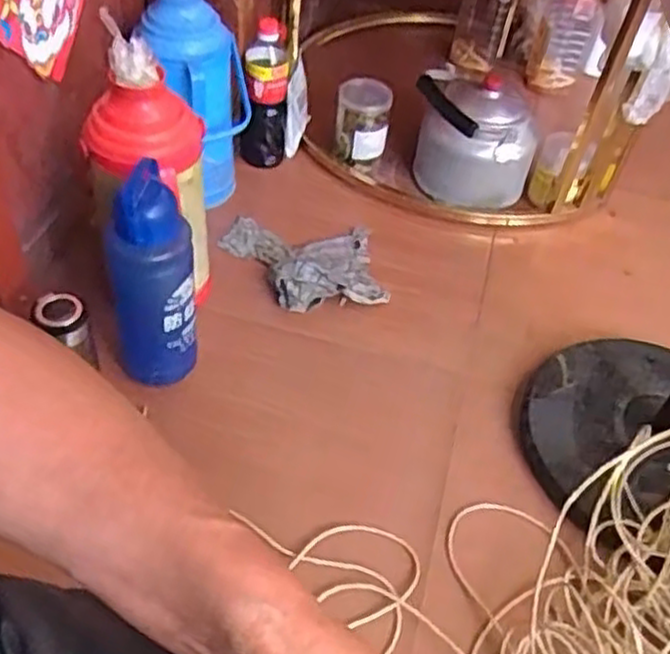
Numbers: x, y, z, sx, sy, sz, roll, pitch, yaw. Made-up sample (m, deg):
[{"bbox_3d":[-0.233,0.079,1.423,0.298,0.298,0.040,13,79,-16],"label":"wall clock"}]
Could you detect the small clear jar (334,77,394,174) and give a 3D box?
[{"bbox_3d":[0.047,-0.356,1.350,0.093,0.169,0.093,2,46,-2],"label":"small clear jar"}]

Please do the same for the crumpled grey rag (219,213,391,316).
[{"bbox_3d":[-0.054,-0.111,1.217,0.246,0.060,0.209,-4,49,-10],"label":"crumpled grey rag"}]

